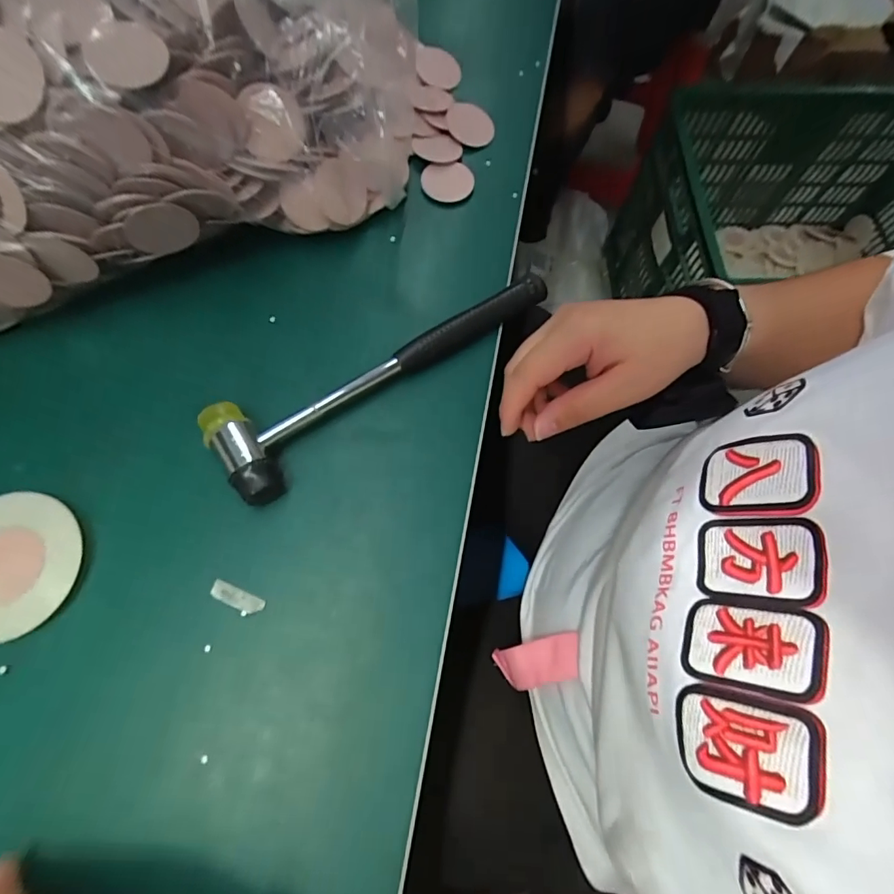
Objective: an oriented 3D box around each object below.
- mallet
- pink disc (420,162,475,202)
[{"bbox_3d":[-0.045,-0.066,0.351,0.261,0.031,0.068,-39,76,-14],"label":"mallet"},{"bbox_3d":[0.002,-0.229,0.426,0.041,0.010,0.039,1,70,-2],"label":"pink disc"}]

